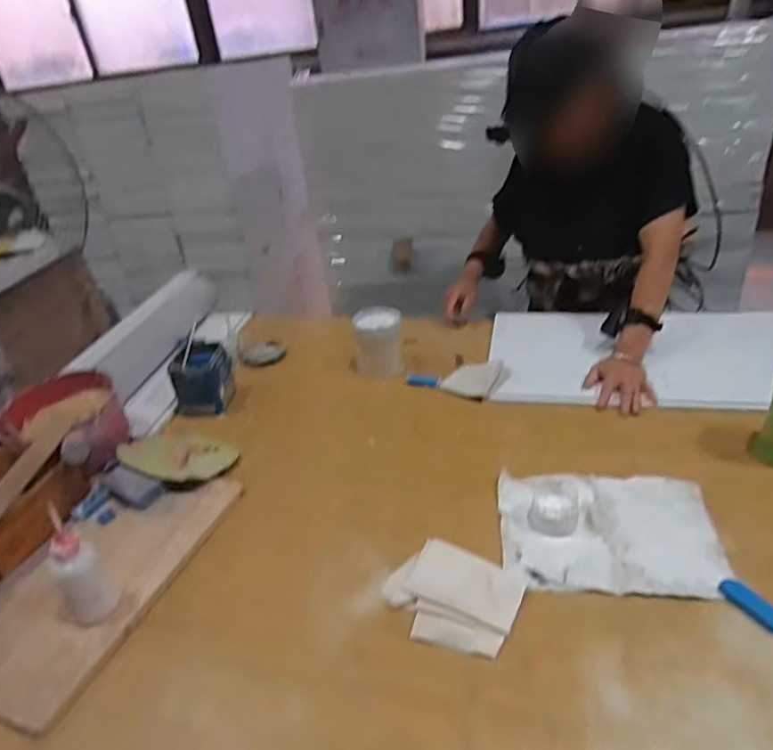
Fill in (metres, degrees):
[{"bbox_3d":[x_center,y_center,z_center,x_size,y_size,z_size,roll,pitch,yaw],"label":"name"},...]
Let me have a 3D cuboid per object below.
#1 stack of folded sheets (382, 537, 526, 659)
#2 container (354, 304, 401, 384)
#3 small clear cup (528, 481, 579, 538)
[{"bbox_3d":[0.081,0.270,0.696,0.155,0.008,0.129,16,39,32],"label":"stack of folded sheets"},{"bbox_3d":[-0.014,-0.064,1.175,0.102,0.120,0.083,1,33,13],"label":"container"},{"bbox_3d":[0.235,0.184,0.793,0.063,0.035,0.071,7,35,22],"label":"small clear cup"}]

